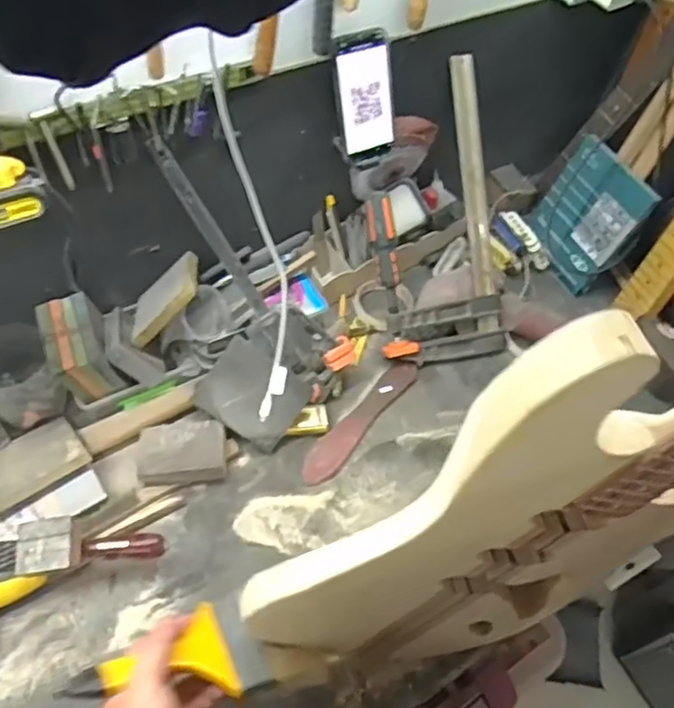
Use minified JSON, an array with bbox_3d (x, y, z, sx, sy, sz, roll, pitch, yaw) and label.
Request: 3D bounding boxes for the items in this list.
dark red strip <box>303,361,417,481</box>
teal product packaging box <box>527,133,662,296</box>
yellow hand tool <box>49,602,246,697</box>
[{"bbox_3d":[0.034,0.087,0.861,0.042,0.005,0.218,37,63,18],"label":"dark red strip"},{"bbox_3d":[0.367,-0.204,0.978,0.024,0.184,0.143,-14,57,-41],"label":"teal product packaging box"},{"bbox_3d":[-0.160,0.270,0.566,0.140,0.025,0.085,-3,53,-30],"label":"yellow hand tool"}]

